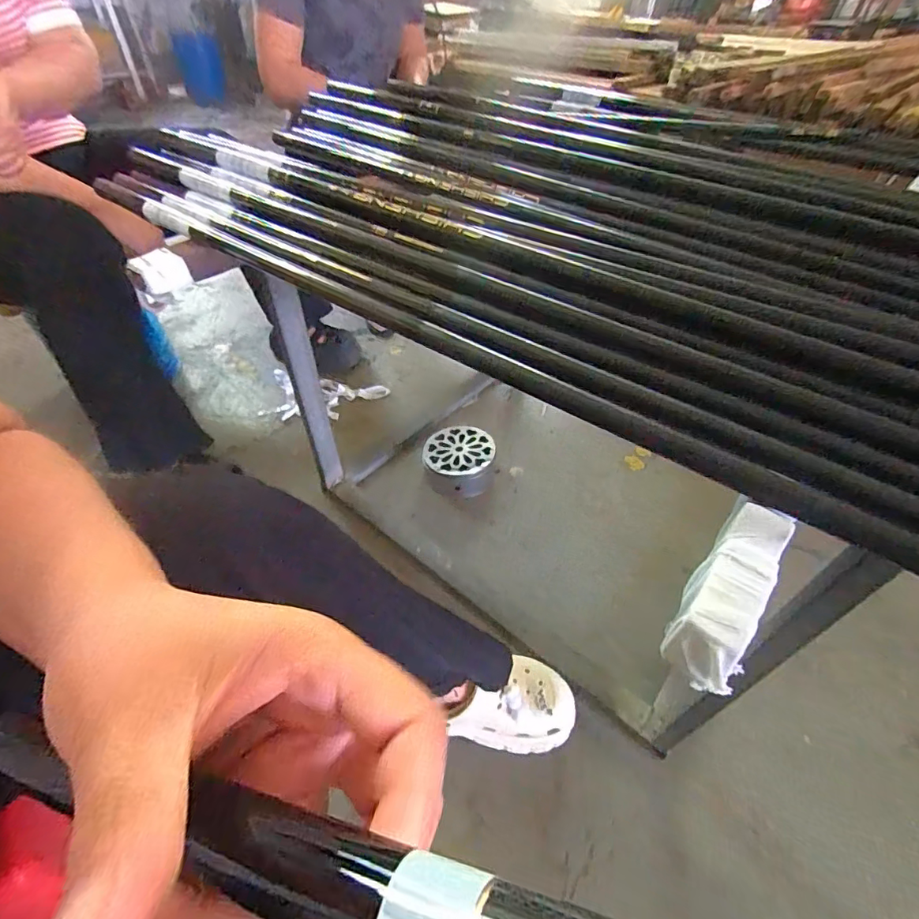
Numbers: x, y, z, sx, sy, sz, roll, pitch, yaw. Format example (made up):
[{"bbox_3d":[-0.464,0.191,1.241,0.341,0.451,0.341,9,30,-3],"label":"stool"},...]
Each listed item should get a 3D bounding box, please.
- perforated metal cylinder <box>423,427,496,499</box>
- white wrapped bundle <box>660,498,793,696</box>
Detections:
[{"bbox_3d":[-0.002,0.003,0.936,0.131,0.066,0.131,0,47,0],"label":"perforated metal cylinder"},{"bbox_3d":[0.118,0.056,0.210,0.028,0.022,0.091,30,54,24],"label":"white wrapped bundle"}]

